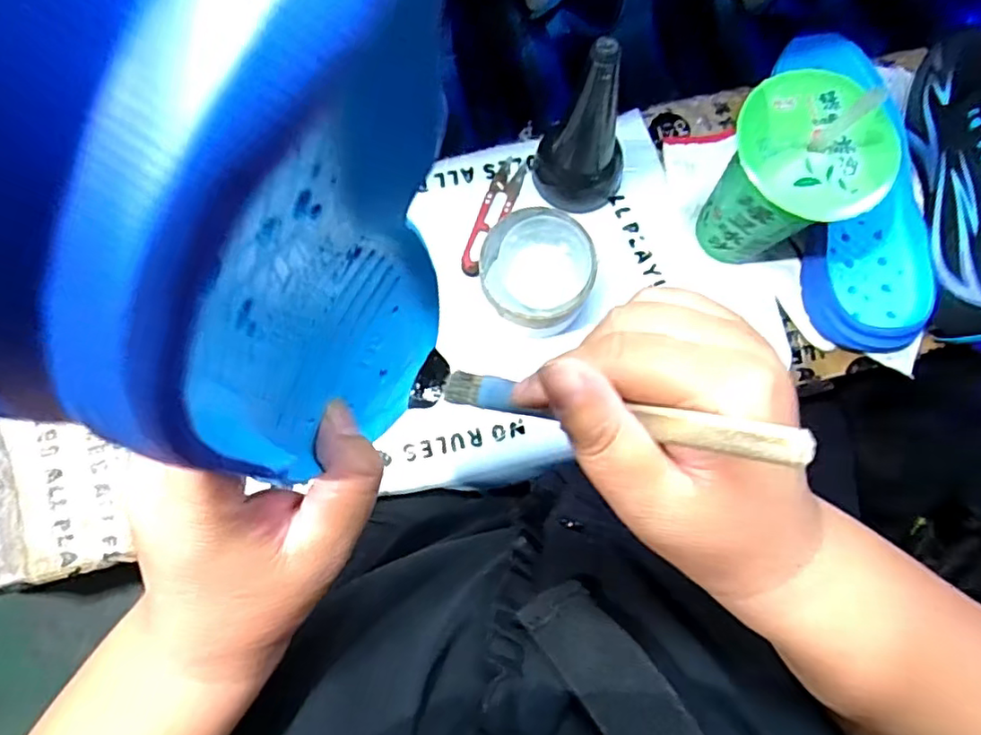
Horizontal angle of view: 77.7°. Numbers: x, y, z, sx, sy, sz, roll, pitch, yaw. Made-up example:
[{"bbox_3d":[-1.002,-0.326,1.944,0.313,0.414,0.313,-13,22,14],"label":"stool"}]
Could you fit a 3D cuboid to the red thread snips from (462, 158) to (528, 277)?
[{"bbox_3d":[0.001,-0.121,0.485,0.023,0.009,0.106,24,80,4],"label":"red thread snips"}]

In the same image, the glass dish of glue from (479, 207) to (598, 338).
[{"bbox_3d":[0.035,-0.074,0.448,0.079,0.048,0.071,19,80,3],"label":"glass dish of glue"}]

